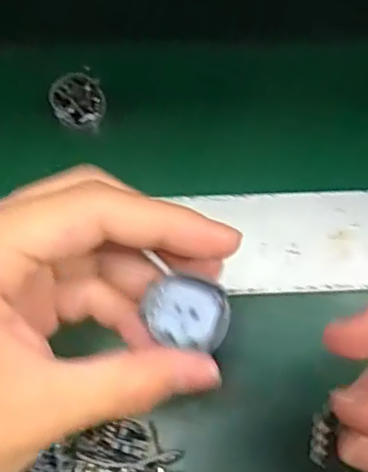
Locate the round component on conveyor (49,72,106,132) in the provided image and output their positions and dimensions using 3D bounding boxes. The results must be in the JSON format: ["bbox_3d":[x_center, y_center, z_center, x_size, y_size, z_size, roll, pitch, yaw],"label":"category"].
[{"bbox_3d":[-0.055,-0.070,0.328,0.028,0.004,0.029,4,76,-17],"label":"round component on conveyor"}]

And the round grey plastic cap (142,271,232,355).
[{"bbox_3d":[0.001,0.024,0.206,0.027,0.007,0.022,7,73,0],"label":"round grey plastic cap"}]

